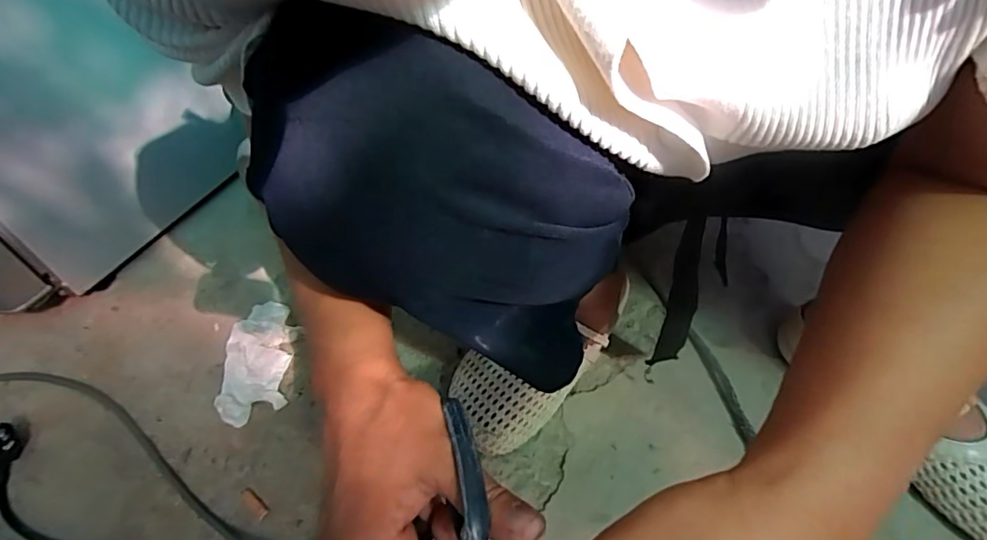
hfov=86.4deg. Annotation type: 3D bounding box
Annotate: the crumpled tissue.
[{"bbox_3d":[-0.255,0.095,0.572,0.061,0.033,0.131,-6,48,-2],"label":"crumpled tissue"}]

